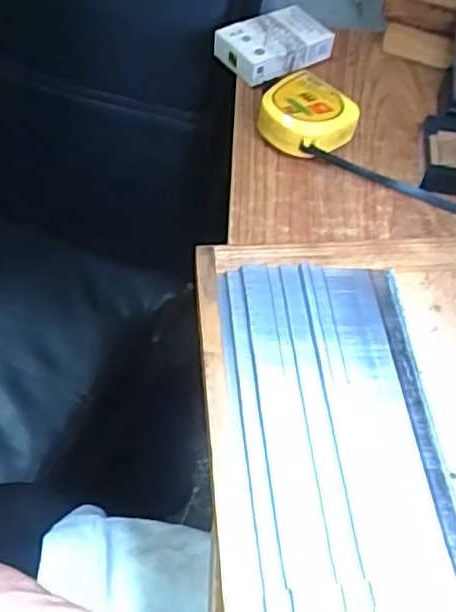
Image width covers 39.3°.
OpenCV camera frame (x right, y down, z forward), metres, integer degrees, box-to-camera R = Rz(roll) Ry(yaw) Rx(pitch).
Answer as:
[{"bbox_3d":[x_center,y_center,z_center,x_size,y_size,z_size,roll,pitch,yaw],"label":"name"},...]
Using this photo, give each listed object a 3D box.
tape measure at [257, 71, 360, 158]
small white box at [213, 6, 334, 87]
[{"bbox_3d":[0.062,-0.145,0.496,0.066,0.034,0.066,2,54,-3],"label":"tape measure"},{"bbox_3d":[0.042,-0.228,0.558,0.090,0.026,0.065,-31,63,-24],"label":"small white box"}]

